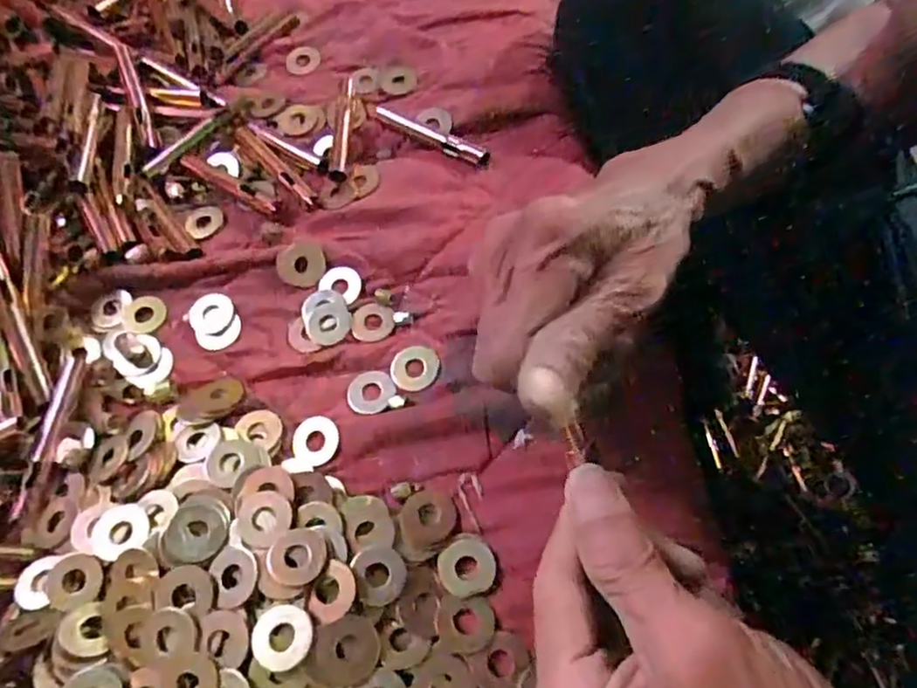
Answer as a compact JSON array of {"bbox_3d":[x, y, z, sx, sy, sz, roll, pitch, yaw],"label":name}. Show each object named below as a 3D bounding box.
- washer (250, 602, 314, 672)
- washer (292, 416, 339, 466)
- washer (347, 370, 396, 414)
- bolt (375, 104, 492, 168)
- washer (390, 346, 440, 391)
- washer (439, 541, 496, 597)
[{"bbox_3d":[-0.071,0.119,0.260,0.024,0.004,0.024,-3,62,5],"label":"washer"},{"bbox_3d":[-0.071,0.048,0.319,0.023,0.004,0.024,-9,73,1],"label":"washer"},{"bbox_3d":[-0.045,0.024,0.328,0.024,0.004,0.024,-3,62,5],"label":"washer"},{"bbox_3d":[-0.019,-0.134,0.408,0.092,0.012,0.012,34,70,21],"label":"bolt"},{"bbox_3d":[-0.023,0.011,0.331,0.025,0.004,0.024,-3,62,5],"label":"washer"},{"bbox_3d":[0.004,0.098,0.282,0.025,0.004,0.023,-3,62,5],"label":"washer"}]

